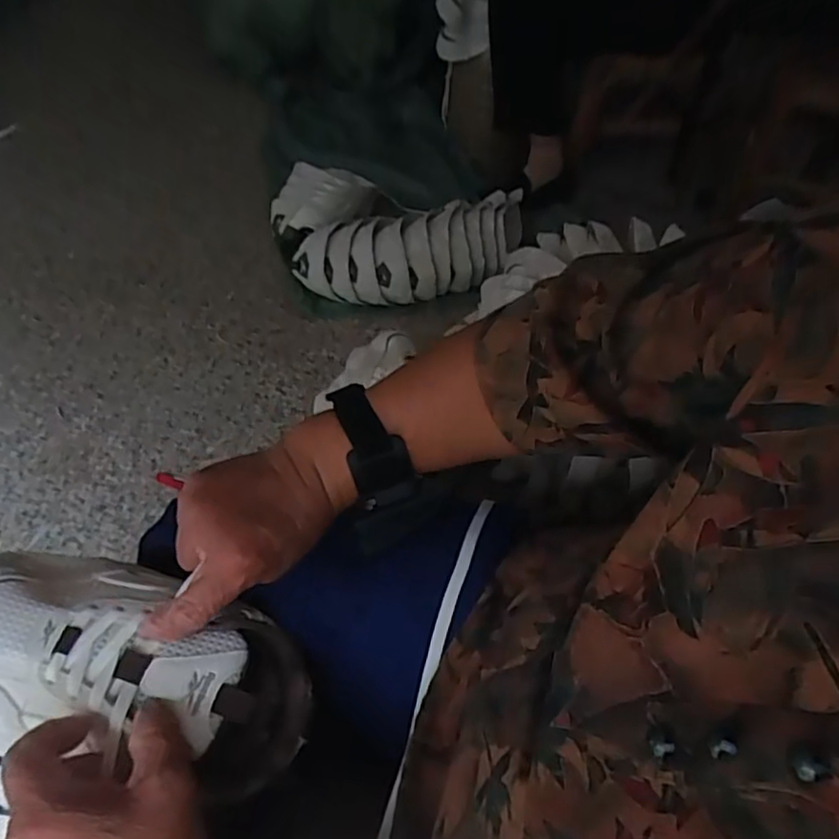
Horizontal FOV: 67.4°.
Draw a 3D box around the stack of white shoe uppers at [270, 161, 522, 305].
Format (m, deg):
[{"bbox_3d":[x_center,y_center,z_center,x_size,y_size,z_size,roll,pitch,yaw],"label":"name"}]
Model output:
[{"bbox_3d":[-0.040,-0.361,1.194,0.476,0.112,0.295,2,53,-3],"label":"stack of white shoe uppers"}]

